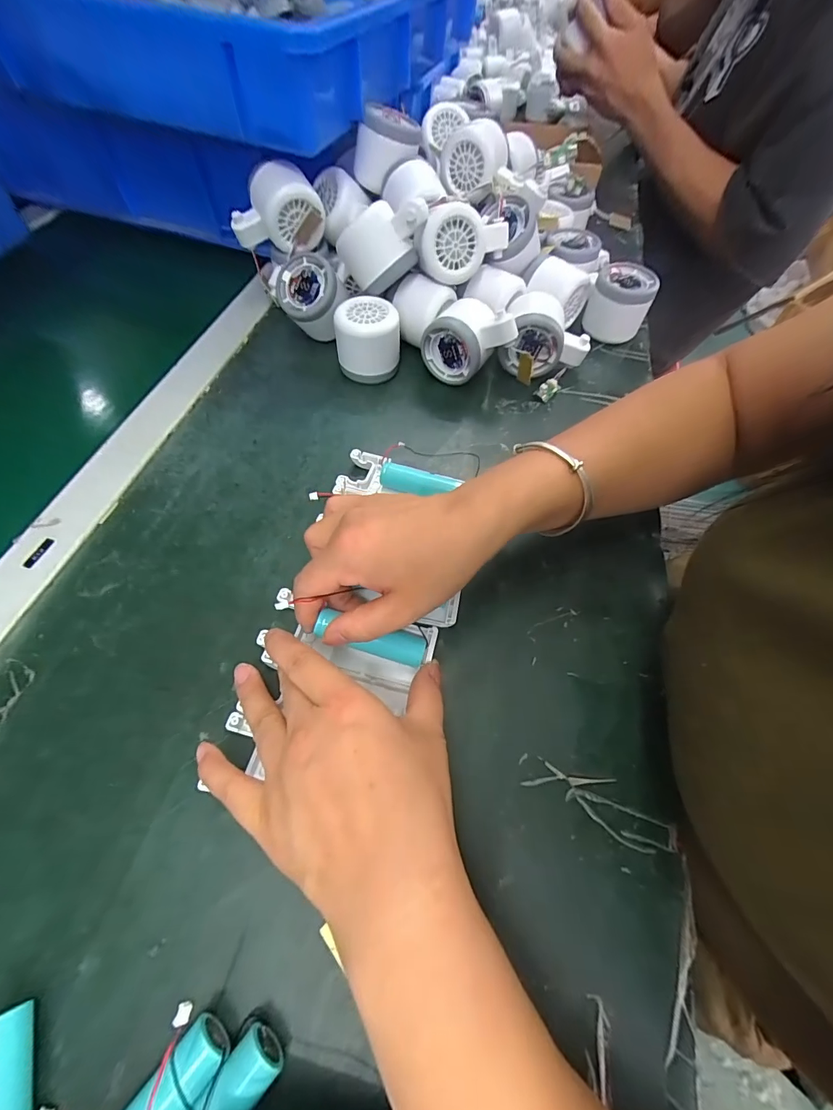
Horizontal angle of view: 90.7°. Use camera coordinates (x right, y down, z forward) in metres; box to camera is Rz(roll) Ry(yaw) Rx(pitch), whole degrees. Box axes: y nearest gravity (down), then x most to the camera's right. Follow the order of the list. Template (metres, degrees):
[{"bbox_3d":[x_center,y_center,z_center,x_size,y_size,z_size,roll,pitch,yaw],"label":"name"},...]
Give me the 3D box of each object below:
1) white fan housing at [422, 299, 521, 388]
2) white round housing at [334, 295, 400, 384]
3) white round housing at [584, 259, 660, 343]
[{"bbox_3d":[0.050,-0.196,0.379,0.078,0.066,0.054,25,62,11],"label":"white fan housing"},{"bbox_3d":[-0.044,-0.196,0.380,0.057,0.054,0.052,-4,60,-5],"label":"white round housing"},{"bbox_3d":[0.209,-0.259,0.429,0.060,0.058,0.059,1,60,-2],"label":"white round housing"}]

